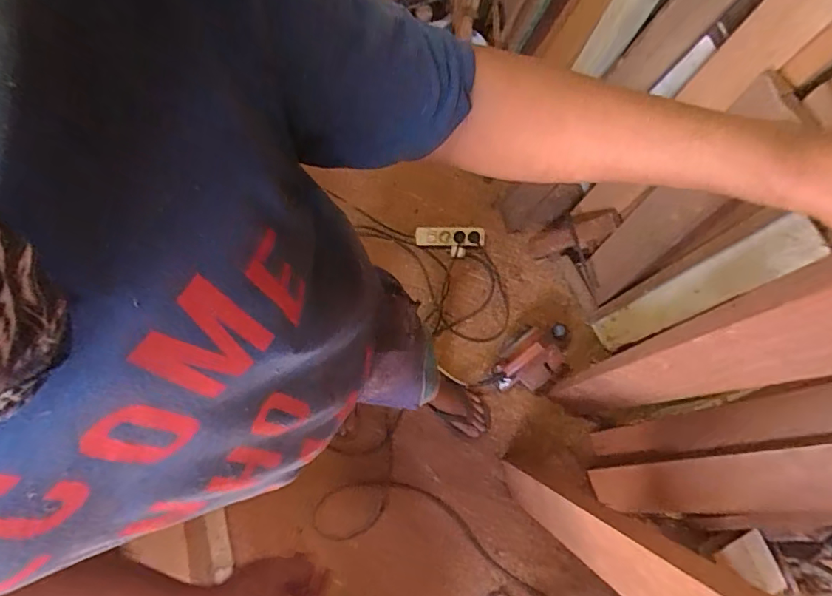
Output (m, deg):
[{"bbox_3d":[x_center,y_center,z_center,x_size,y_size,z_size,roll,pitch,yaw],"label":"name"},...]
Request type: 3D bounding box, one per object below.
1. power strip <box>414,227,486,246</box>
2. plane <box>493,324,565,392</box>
[{"bbox_3d":[0.102,-0.185,1.502,0.205,0.033,0.058,0,76,5],"label":"power strip"},{"bbox_3d":[0.328,0.167,1.379,0.249,0.098,0.139,-43,77,-6],"label":"plane"}]

